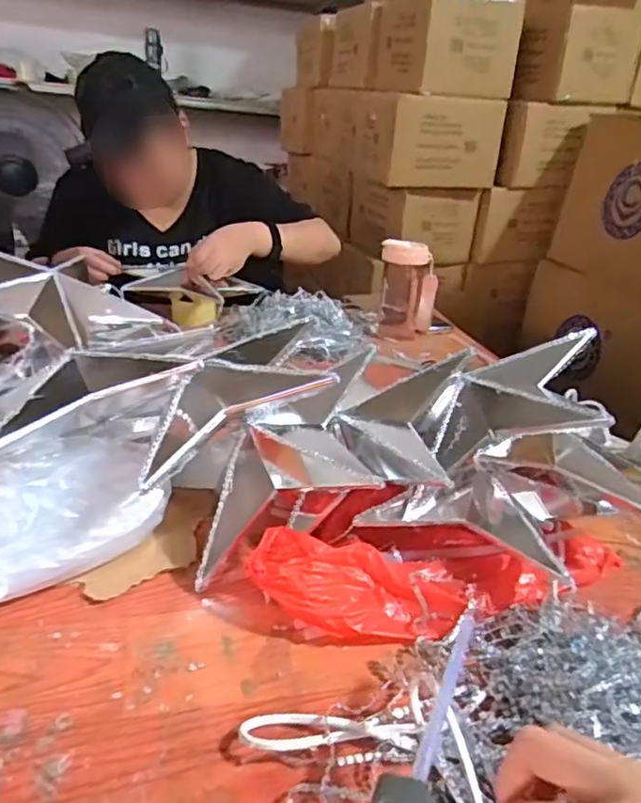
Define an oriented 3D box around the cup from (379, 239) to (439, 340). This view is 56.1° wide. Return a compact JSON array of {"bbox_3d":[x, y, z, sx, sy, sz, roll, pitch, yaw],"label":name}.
[{"bbox_3d":[0.170,-0.213,1.202,0.091,0.197,0.082,-4,26,-21],"label":"cup"}]

